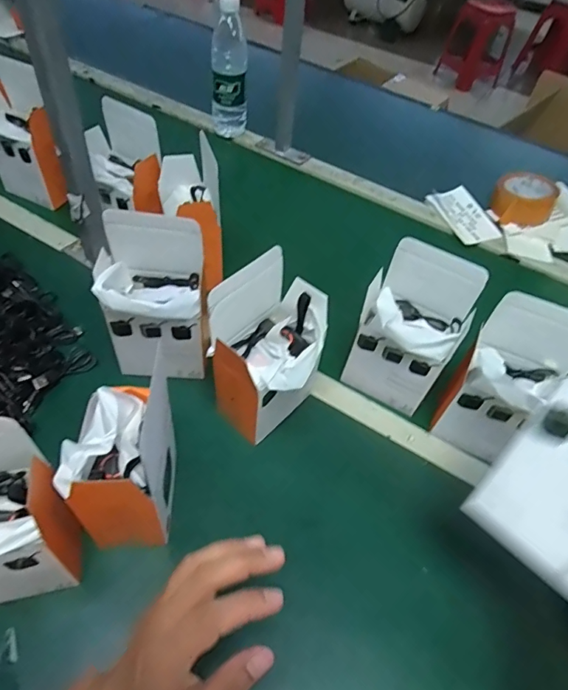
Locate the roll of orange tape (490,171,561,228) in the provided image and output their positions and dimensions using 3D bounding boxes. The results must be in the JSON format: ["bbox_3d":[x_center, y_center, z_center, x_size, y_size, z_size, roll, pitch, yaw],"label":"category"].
[{"bbox_3d":[0.424,-0.254,0.828,0.101,0.054,0.120,24,52,14],"label":"roll of orange tape"}]

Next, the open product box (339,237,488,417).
[{"bbox_3d":[0.136,-0.013,0.522,0.101,0.170,0.093,23,52,12],"label":"open product box"}]

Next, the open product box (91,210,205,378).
[{"bbox_3d":[-0.136,-0.039,0.496,0.094,0.170,0.079,4,50,-3],"label":"open product box"}]

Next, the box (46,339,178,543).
[{"bbox_3d":[-0.134,0.106,0.393,0.071,0.165,0.106,4,50,-3],"label":"box"}]

